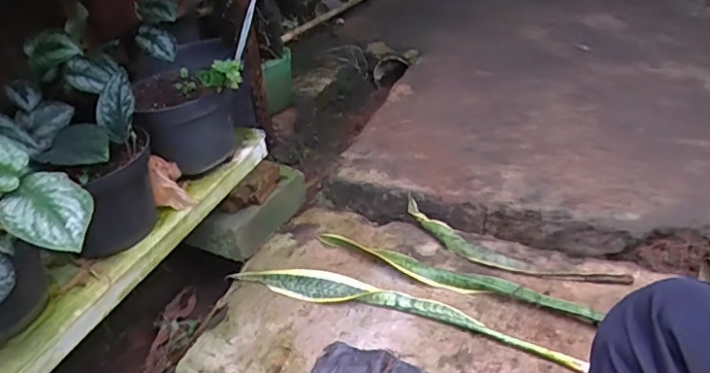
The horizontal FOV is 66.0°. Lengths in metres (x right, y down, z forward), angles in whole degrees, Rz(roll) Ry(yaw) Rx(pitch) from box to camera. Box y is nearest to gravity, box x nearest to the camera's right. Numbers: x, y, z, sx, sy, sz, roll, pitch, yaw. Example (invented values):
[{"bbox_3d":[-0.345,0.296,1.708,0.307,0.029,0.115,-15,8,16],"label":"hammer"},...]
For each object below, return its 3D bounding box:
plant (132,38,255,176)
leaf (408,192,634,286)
[{"bbox_3d":[-0.256,-0.129,0.878,0.172,0.151,0.181,-15,36,-14],"label":"plant"},{"bbox_3d":[0.240,0.100,0.906,0.387,0.027,0.082,20,42,31],"label":"leaf"}]

